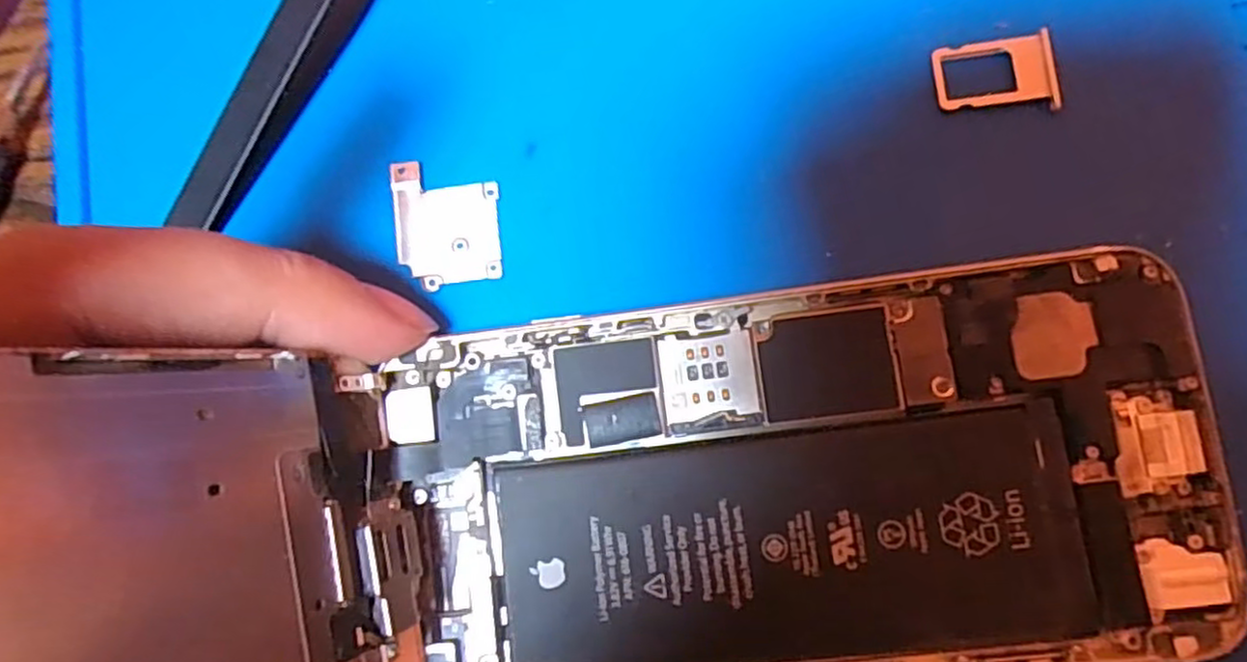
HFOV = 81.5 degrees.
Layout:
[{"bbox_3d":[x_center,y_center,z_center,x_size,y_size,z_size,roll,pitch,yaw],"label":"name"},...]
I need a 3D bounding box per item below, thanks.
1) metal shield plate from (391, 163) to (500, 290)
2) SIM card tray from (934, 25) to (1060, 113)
[{"bbox_3d":[-0.033,-0.020,0.135,0.020,0.004,0.024,-3,83,4],"label":"metal shield plate"},{"bbox_3d":[0.067,-0.046,0.128,0.021,0.004,0.014,-6,83,4],"label":"SIM card tray"}]

